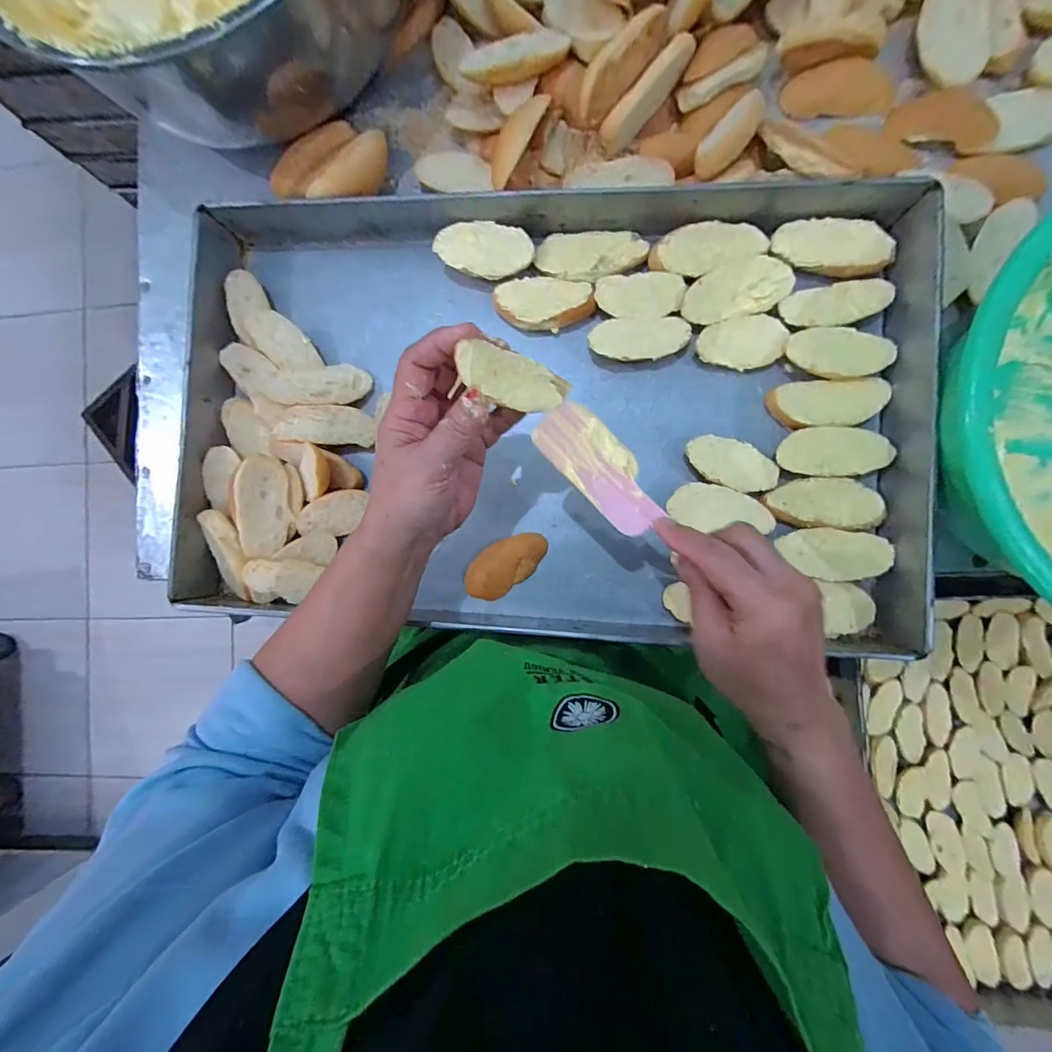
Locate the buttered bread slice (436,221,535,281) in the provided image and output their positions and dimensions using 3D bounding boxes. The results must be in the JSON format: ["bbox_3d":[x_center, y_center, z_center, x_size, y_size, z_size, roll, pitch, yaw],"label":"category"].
[{"bbox_3d":[-0.036,-0.245,0.395,0.083,0.018,0.044,13,91,6],"label":"buttered bread slice"}]

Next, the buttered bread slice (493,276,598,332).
[{"bbox_3d":[0.016,-0.198,0.394,0.086,0.018,0.046,4,90,6],"label":"buttered bread slice"}]

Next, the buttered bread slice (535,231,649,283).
[{"bbox_3d":[0.057,-0.238,0.392,0.094,0.009,0.045,2,89,6],"label":"buttered bread slice"}]

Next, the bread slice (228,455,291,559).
[{"bbox_3d":[-0.237,-0.017,0.397,0.044,0.008,0.088,-6,100,-32],"label":"bread slice"}]

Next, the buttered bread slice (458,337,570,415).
[{"bbox_3d":[-0.006,-0.086,0.264,0.072,0.007,0.031,7,96,-32],"label":"buttered bread slice"}]

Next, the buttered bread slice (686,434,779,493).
[{"bbox_3d":[0.173,-0.053,0.382,0.075,0.022,0.037,22,91,6],"label":"buttered bread slice"}]

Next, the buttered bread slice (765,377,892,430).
[{"bbox_3d":[0.253,-0.102,0.371,0.091,0.021,0.039,-2,89,6],"label":"buttered bread slice"}]

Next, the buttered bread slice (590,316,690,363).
[{"bbox_3d":[0.099,-0.162,0.388,0.084,0.020,0.037,-2,89,6],"label":"buttered bread slice"}]

